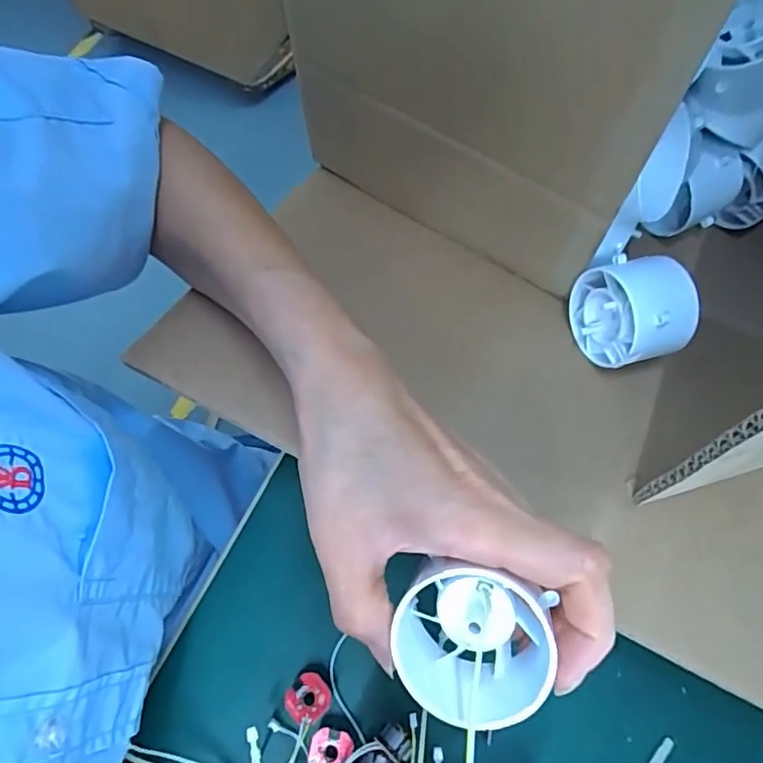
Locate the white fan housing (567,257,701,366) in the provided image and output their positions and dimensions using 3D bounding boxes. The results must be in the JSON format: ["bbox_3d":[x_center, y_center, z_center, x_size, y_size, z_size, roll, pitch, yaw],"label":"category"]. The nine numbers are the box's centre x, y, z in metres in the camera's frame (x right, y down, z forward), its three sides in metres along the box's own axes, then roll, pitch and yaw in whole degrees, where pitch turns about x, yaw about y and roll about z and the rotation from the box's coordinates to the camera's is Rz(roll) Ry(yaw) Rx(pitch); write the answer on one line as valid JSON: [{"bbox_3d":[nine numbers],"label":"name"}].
[{"bbox_3d":[0.122,-0.033,0.267,0.042,0.044,0.048,-15,71,-4],"label":"white fan housing"}]

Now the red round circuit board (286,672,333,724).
[{"bbox_3d":[-0.034,0.150,0.260,0.017,0.015,0.020,41,76,14],"label":"red round circuit board"}]

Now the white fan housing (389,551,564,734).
[{"bbox_3d":[0.032,0.086,0.189,0.048,0.044,0.042,16,91,15],"label":"white fan housing"}]

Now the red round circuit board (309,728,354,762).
[{"bbox_3d":[-0.023,0.170,0.252,0.018,0.010,0.019,0,70,1],"label":"red round circuit board"}]

